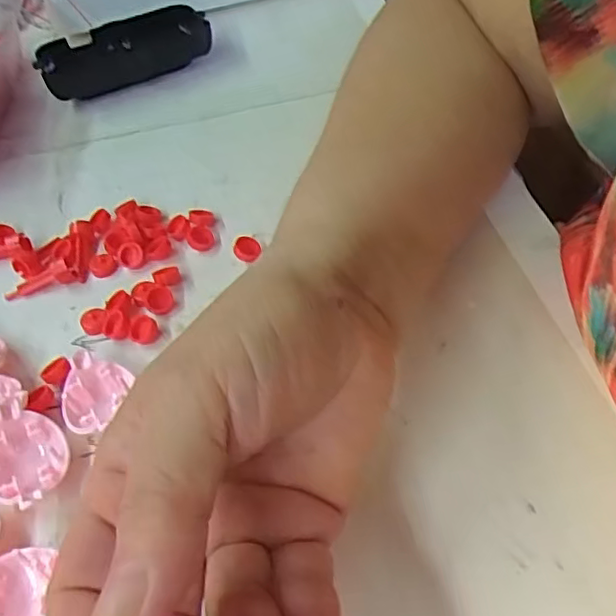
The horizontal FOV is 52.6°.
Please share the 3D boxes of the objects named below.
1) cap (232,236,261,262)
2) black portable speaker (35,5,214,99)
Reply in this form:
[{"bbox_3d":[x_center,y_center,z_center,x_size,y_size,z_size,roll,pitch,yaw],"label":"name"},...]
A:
[{"bbox_3d":[-0.029,-0.027,0.295,0.012,0.009,0.012,-3,49,3],"label":"cap"},{"bbox_3d":[-0.122,-0.170,0.417,0.108,0.028,0.044,-22,51,-13],"label":"black portable speaker"}]

